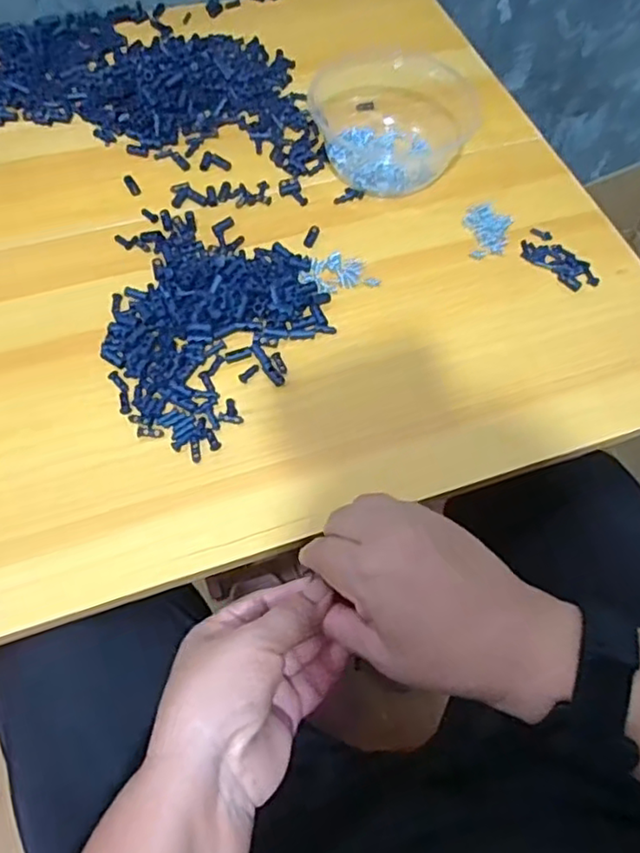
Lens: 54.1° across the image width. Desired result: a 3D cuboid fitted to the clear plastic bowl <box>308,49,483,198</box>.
[{"bbox_3d":[0.054,-0.266,0.540,0.145,0.057,0.120,22,62,9],"label":"clear plastic bowl"}]

